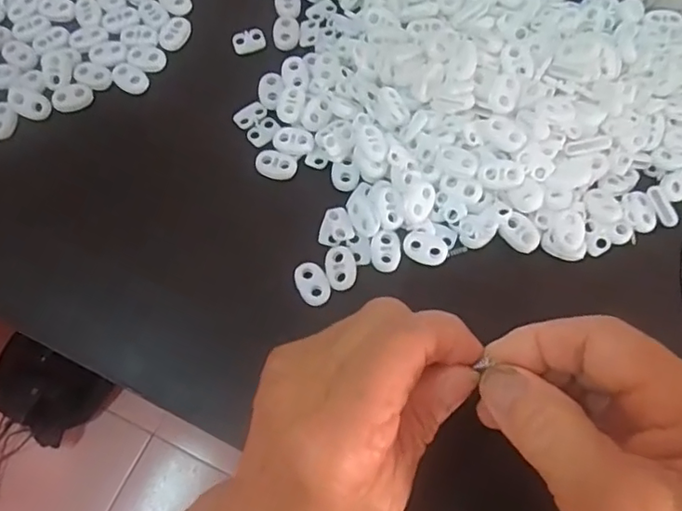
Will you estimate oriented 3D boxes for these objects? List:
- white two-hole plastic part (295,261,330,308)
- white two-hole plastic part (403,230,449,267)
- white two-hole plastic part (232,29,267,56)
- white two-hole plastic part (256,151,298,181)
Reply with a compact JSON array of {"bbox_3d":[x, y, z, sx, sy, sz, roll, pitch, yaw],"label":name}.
[{"bbox_3d":[-0.014,0.014,0.286,0.014,0.004,0.024,-24,71,-9],"label":"white two-hole plastic part"},{"bbox_3d":[0.043,-0.005,0.291,0.022,0.004,0.017,17,70,6],"label":"white two-hole plastic part"},{"bbox_3d":[-0.055,-0.128,0.343,0.019,0.006,0.011,-18,70,-7],"label":"white two-hole plastic part"},{"bbox_3d":[-0.035,-0.050,0.310,0.021,0.004,0.015,12,70,4],"label":"white two-hole plastic part"}]

